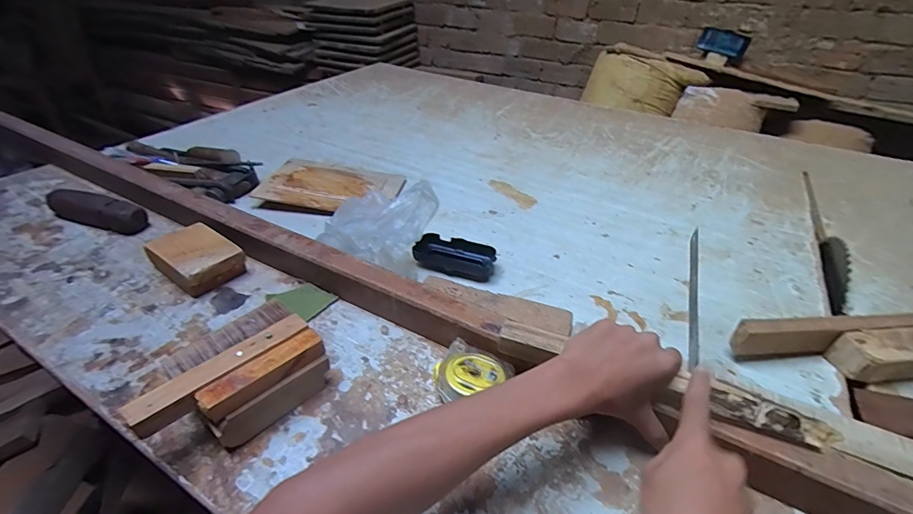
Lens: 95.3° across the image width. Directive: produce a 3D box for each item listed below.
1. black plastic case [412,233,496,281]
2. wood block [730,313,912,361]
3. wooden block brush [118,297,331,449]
[{"bbox_3d":[0.001,-0.003,0.577,0.107,0.027,0.053,12,37,13],"label":"black plastic case"},{"bbox_3d":[0.418,0.085,0.458,0.246,0.052,0.020,-2,37,-6],"label":"wood block"},{"bbox_3d":[-0.202,0.114,0.379,0.086,0.061,0.144,30,44,32],"label":"wooden block brush"}]

